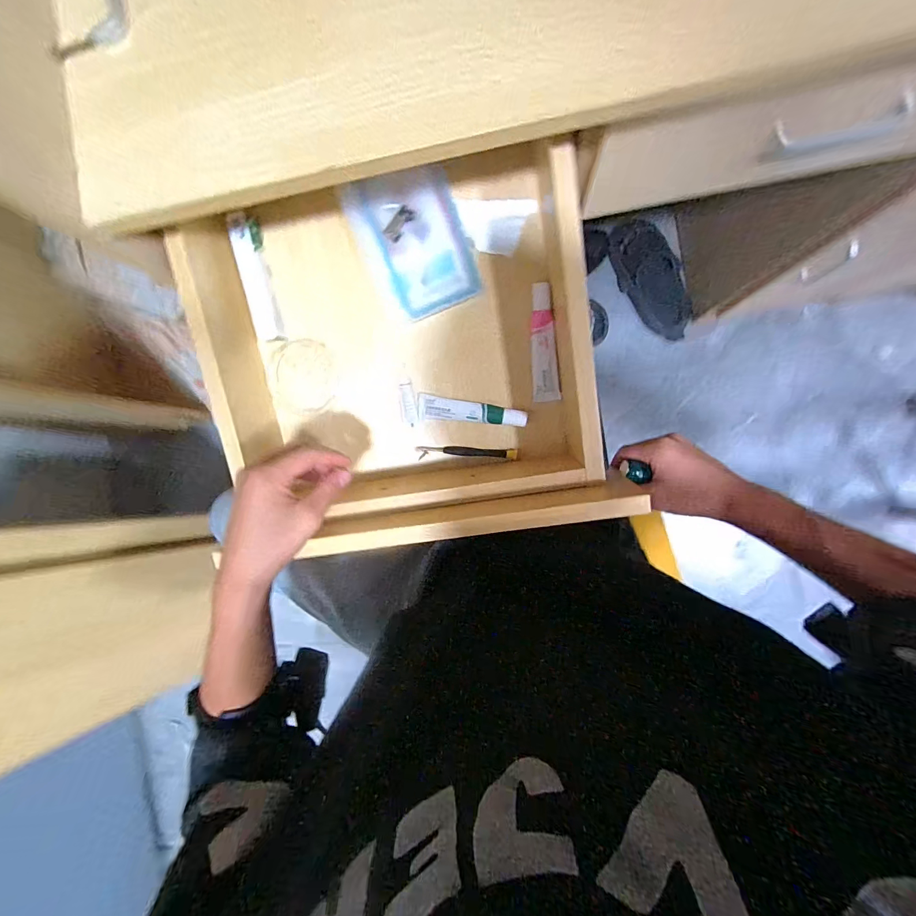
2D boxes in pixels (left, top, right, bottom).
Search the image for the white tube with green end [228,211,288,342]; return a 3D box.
[{"bbox_3d":[-0.208,-0.185,0.414,0.023,0.026,0.120,-5,110,6],"label":"white tube with green end"}]

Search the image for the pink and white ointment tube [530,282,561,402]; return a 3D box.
[{"bbox_3d":[0.091,-0.118,0.413,0.028,0.019,0.115,-4,96,6],"label":"pink and white ointment tube"}]

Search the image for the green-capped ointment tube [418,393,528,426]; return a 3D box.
[{"bbox_3d":[0.014,-0.048,0.435,0.118,0.014,0.025,10,90,8],"label":"green-capped ointment tube"}]

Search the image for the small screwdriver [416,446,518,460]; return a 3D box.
[{"bbox_3d":[0.011,-0.008,0.450,0.112,0.006,0.012,5,90,8],"label":"small screwdriver"}]

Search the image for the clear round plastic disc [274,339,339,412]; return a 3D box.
[{"bbox_3d":[-0.169,-0.091,0.443,0.068,0.009,0.075,12,91,8],"label":"clear round plastic disc"}]

